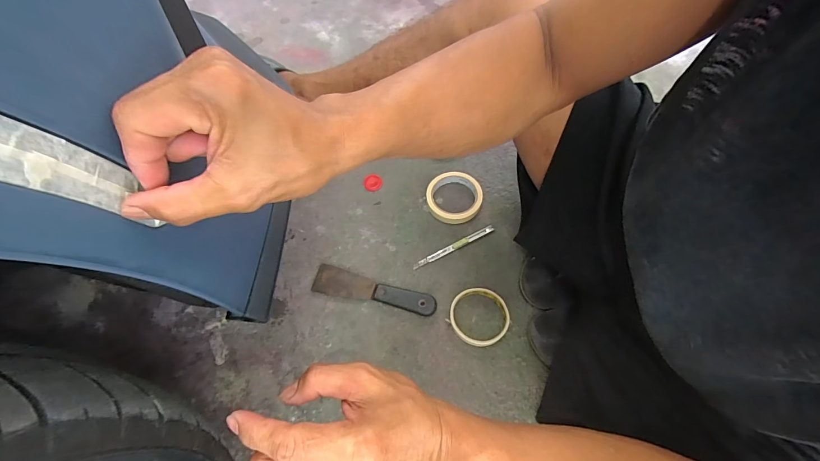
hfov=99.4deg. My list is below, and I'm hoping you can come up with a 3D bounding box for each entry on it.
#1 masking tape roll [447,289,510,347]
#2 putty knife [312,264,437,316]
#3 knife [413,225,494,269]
[{"bbox_3d":[0.103,0.128,0.517,0.087,0.019,0.083,-1,63,3],"label":"masking tape roll"},{"bbox_3d":[-0.058,0.095,0.547,0.197,0.017,0.043,12,65,10],"label":"putty knife"},{"bbox_3d":[0.073,0.027,0.582,0.149,0.006,0.013,-25,64,-9],"label":"knife"}]

